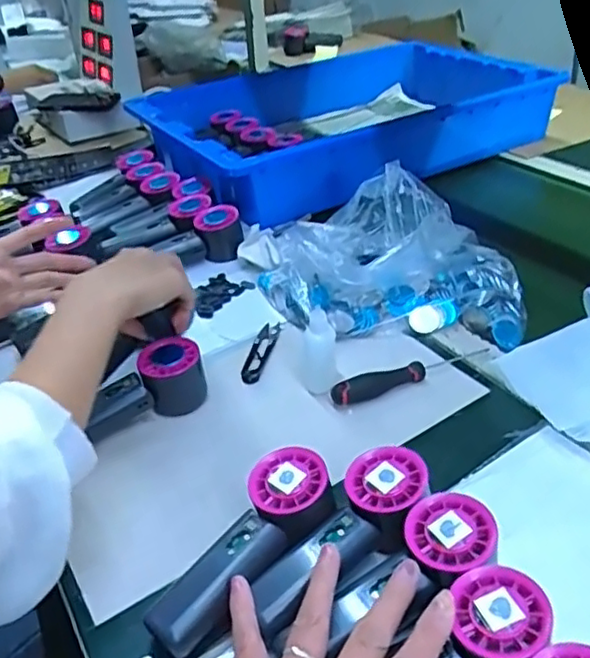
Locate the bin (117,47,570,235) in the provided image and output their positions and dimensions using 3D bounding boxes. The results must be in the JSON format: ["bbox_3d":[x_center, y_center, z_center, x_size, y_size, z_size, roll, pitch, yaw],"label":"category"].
[{"bbox_3d":[0.072,-0.365,1.118,0.632,0.113,0.449,-22,39,-27],"label":"bin"}]

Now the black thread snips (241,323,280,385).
[{"bbox_3d":[-0.035,0.022,0.661,0.021,0.006,0.096,6,35,12],"label":"black thread snips"}]

